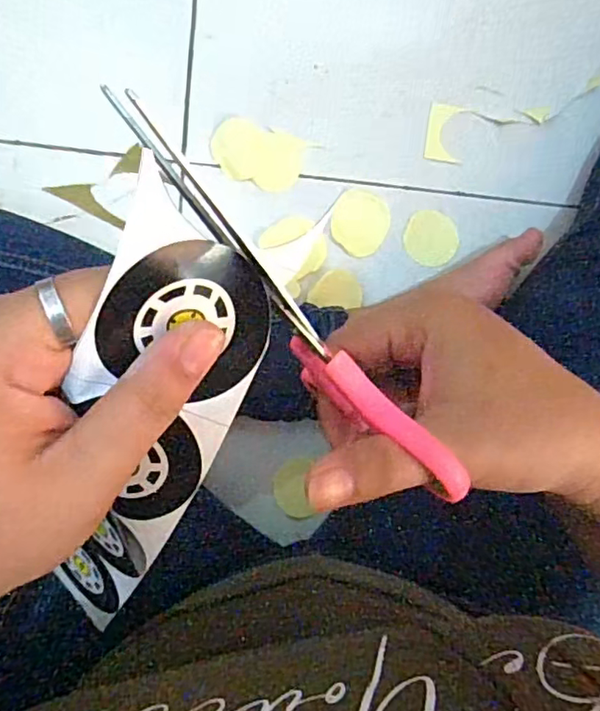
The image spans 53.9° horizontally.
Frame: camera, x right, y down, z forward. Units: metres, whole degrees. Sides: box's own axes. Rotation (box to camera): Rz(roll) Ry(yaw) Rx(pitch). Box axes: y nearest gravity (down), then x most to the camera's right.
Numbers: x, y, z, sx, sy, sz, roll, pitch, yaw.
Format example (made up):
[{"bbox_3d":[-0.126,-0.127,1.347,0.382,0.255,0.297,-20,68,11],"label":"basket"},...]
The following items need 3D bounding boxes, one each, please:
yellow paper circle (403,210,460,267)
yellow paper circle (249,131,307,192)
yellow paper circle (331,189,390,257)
[{"bbox_3d":[0.114,-0.101,0.507,0.047,0.005,0.046,3,88,-8],"label":"yellow paper circle"},{"bbox_3d":[-0.020,-0.161,0.491,0.043,0.004,0.048,9,87,-8],"label":"yellow paper circle"},{"bbox_3d":[0.051,-0.111,0.494,0.048,0.011,0.052,0,88,-8],"label":"yellow paper circle"}]

